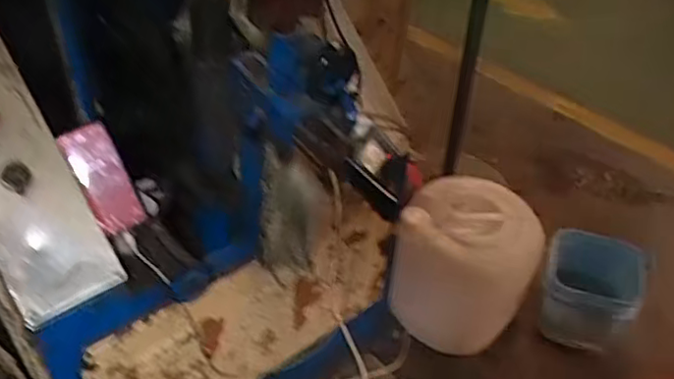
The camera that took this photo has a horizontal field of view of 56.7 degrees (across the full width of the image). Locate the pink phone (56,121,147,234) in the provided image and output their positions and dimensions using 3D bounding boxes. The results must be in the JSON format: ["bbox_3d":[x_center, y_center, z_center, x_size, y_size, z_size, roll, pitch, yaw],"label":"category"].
[{"bbox_3d":[-0.326,-0.015,0.873,0.063,0.152,0.012,-26,8,-16],"label":"pink phone"}]

